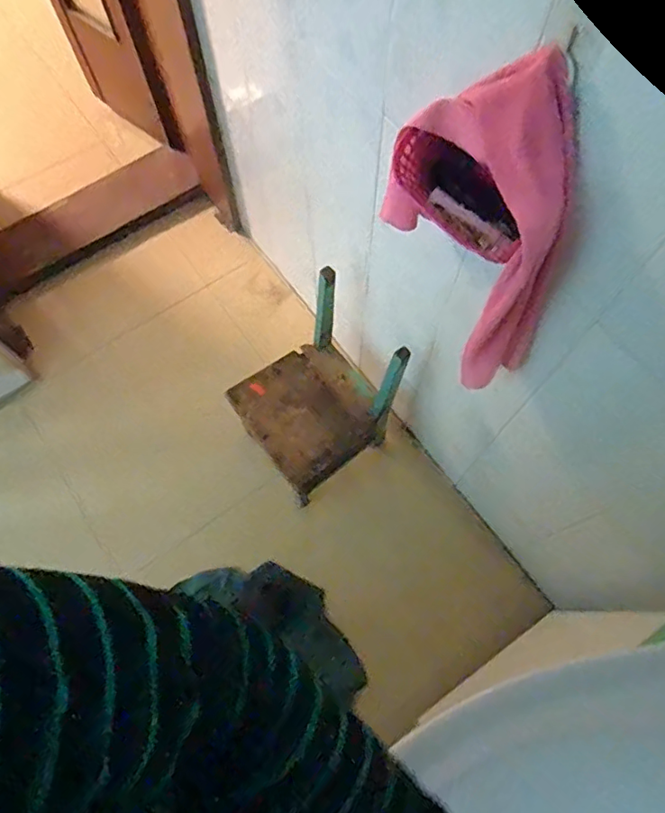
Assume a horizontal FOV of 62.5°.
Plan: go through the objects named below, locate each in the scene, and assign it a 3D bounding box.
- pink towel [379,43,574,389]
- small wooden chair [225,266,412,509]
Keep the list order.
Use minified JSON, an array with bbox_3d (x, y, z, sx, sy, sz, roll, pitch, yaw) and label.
[{"bbox_3d":[0.174,-0.202,0.660,0.078,0.405,0.232,-37,73,-13],"label":"pink towel"},{"bbox_3d":[-0.052,-0.018,1.265,0.295,0.455,0.282,-35,72,-12],"label":"small wooden chair"}]

